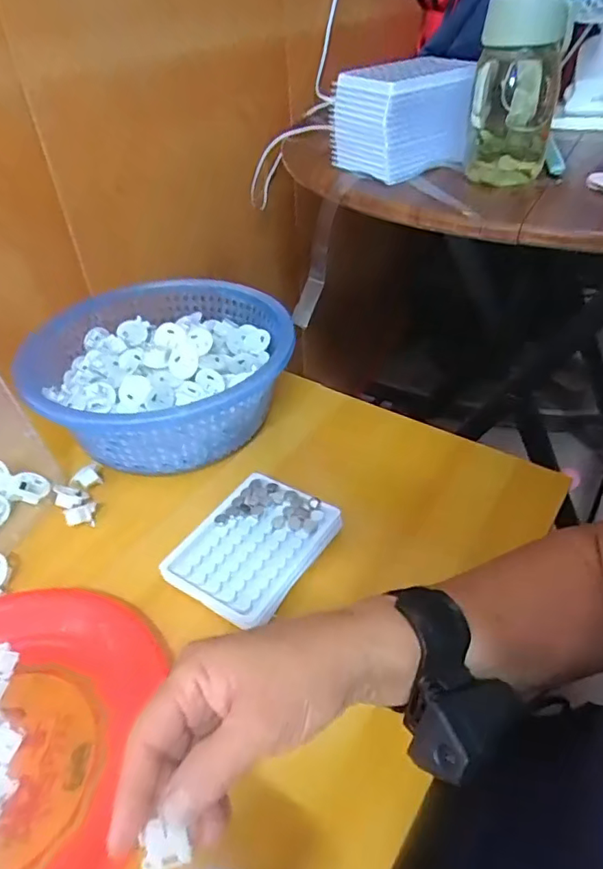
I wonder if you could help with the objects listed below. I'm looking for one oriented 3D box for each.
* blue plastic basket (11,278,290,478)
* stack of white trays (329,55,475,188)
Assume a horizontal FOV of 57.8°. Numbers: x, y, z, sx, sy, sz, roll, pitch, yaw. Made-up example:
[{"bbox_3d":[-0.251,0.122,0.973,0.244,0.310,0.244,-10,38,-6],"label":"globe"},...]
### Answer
[{"bbox_3d":[-0.150,-0.060,0.590,0.251,0.102,0.252,-1,41,1],"label":"blue plastic basket"},{"bbox_3d":[0.102,-0.314,0.540,0.119,0.086,0.090,-22,45,-22],"label":"stack of white trays"}]

